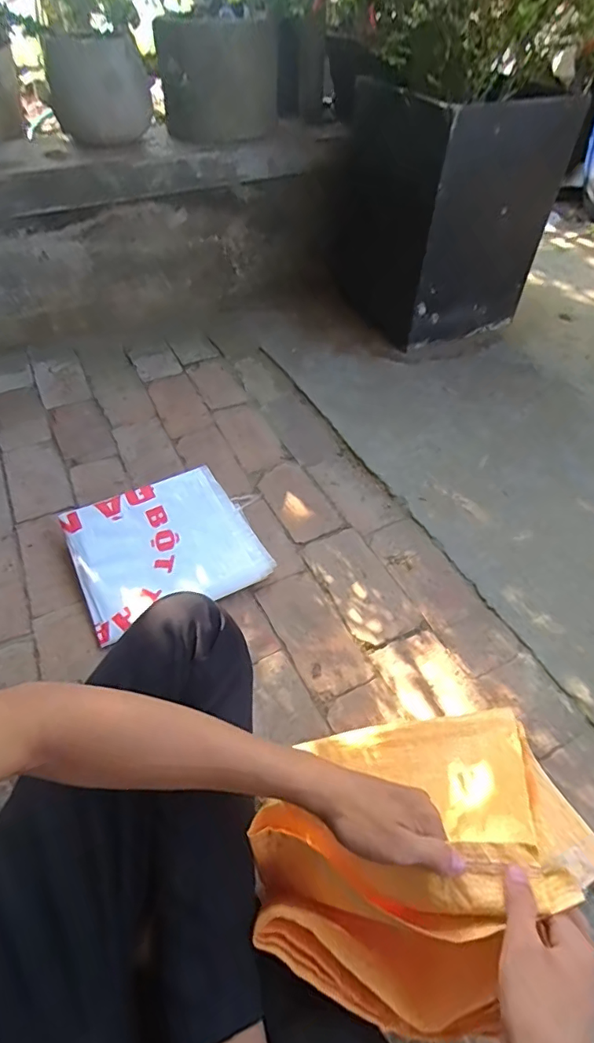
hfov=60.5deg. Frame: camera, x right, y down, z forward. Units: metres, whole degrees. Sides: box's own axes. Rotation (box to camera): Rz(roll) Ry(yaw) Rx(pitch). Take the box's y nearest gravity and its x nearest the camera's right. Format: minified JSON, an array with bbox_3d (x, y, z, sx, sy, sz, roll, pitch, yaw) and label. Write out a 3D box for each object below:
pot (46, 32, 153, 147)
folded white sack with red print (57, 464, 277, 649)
[{"bbox_3d":[-0.405,-0.889,1.054,0.182,0.175,0.177,-9,52,-6],"label":"pot"},{"bbox_3d":[-0.206,0.038,0.802,0.274,0.069,0.226,-21,53,-19],"label":"folded white sack with red print"}]

